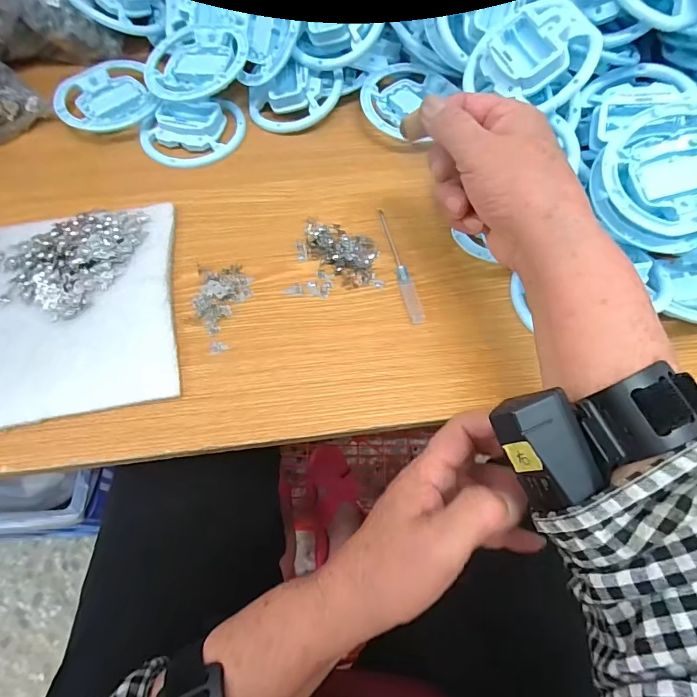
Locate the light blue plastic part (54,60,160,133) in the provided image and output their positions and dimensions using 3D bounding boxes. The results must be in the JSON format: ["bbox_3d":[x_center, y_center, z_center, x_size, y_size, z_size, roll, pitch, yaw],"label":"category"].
[{"bbox_3d":[-0.250,-0.260,0.441,0.091,0.022,0.089,0,65,0],"label":"light blue plastic part"}]

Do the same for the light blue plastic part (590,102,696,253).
[{"bbox_3d":[0.237,-0.126,0.317,0.104,0.026,0.099,-13,71,6],"label":"light blue plastic part"}]

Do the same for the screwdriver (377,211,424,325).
[{"bbox_3d":[0.041,-0.075,0.368,0.012,0.006,0.123,-13,66,-6],"label":"screwdriver"}]

